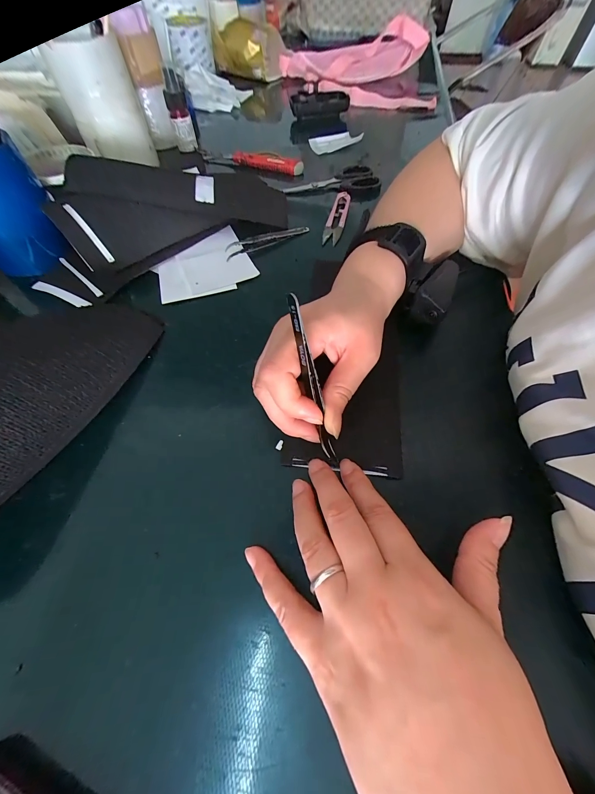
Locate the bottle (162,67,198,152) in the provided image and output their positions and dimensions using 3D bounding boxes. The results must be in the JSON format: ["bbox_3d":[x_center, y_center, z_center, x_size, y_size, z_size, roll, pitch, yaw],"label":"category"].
[{"bbox_3d":[-0.184,-0.444,0.449,0.031,0.091,0.027,-20,61,-11],"label":"bottle"}]

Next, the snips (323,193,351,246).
[{"bbox_3d":[0.051,-0.231,0.368,0.022,0.013,0.095,12,60,7],"label":"snips"}]

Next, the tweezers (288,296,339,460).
[{"bbox_3d":[0.010,-0.005,0.178,0.010,0.113,0.006,-21,25,-12],"label":"tweezers"}]

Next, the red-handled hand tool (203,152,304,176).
[{"bbox_3d":[-0.073,-0.377,0.456,0.173,0.021,0.026,16,61,9],"label":"red-handled hand tool"}]

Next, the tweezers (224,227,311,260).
[{"bbox_3d":[-0.035,-0.189,0.343,0.107,0.011,0.014,-27,63,-15],"label":"tweezers"}]

